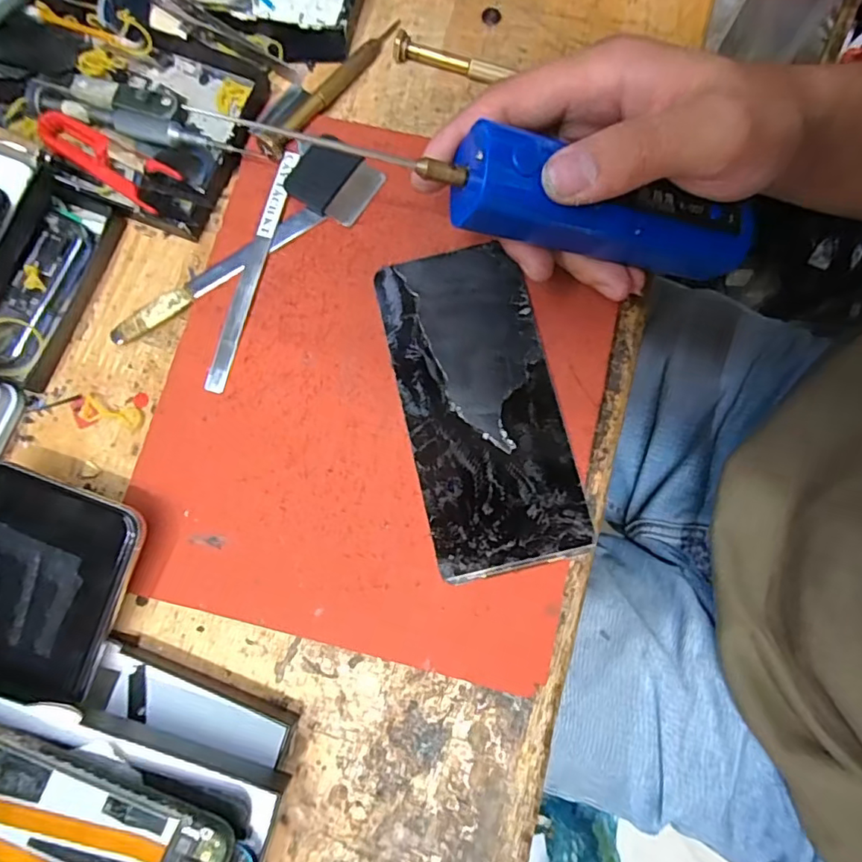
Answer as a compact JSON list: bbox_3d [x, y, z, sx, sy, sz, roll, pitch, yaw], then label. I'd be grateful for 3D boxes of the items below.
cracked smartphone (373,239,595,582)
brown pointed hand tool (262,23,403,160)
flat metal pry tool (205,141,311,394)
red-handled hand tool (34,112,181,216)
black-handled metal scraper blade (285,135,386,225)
[{"bbox_3d":[0.022,-0.014,0.259,0.069,0.005,0.152,-13,79,-2],"label":"cracked smartphone"},{"bbox_3d":[-0.052,-0.183,0.290,0.011,0.014,0.106,36,81,7],"label":"brown pointed hand tool"},{"bbox_3d":[-0.087,-0.084,0.274,0.011,0.004,0.133,15,81,4],"label":"flat metal pry tool"},{"bbox_3d":[-0.162,-0.134,0.279,0.077,0.014,0.024,31,81,6],"label":"red-handled hand tool"},{"bbox_3d":[-0.050,-0.128,0.282,0.043,0.004,0.037,34,81,7],"label":"black-handled metal scraper blade"}]

